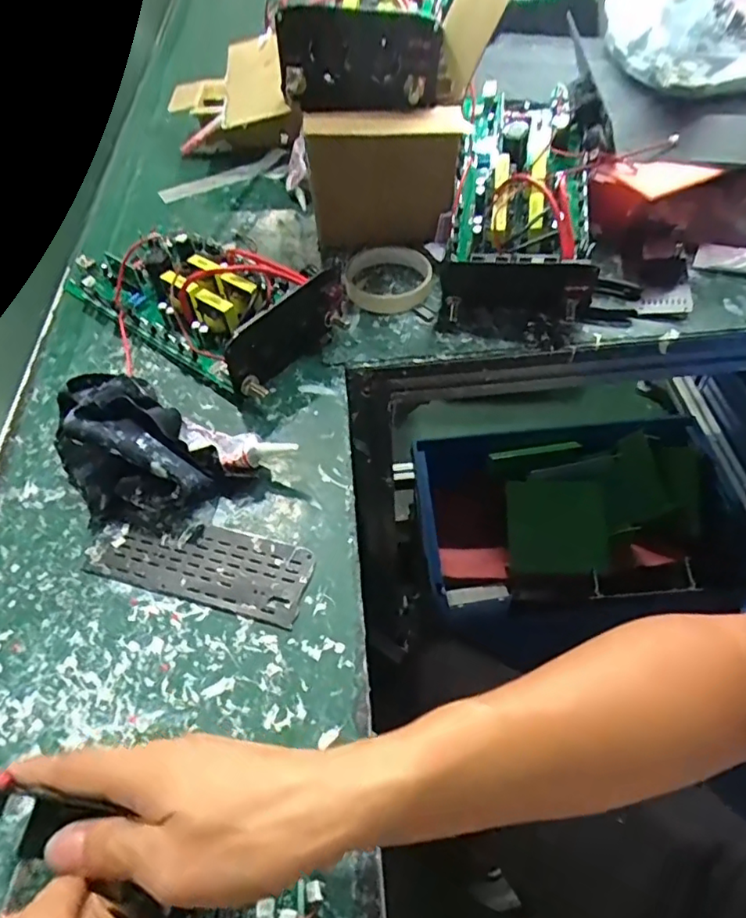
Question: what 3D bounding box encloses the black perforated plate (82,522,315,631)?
[{"bbox_3d":[-0.121,0.071,0.402,0.155,0.005,0.057,12,55,11],"label":"black perforated plate"}]

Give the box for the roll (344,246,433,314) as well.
[{"bbox_3d":[0.016,-0.179,0.569,0.084,0.019,0.084,-1,54,2],"label":"roll"}]

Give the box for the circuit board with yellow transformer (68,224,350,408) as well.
[{"bbox_3d":[-0.169,-0.160,0.537,0.272,0.061,0.142,31,61,22],"label":"circuit board with yellow transformer"}]

